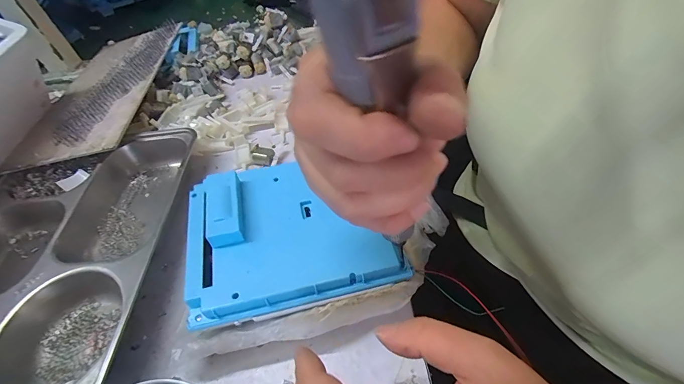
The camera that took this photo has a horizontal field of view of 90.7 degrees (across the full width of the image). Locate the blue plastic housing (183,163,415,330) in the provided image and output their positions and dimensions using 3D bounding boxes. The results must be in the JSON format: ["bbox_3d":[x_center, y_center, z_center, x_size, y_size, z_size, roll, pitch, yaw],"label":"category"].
[{"bbox_3d":[-0.043,0.025,0.264,0.152,0.029,0.119,-14,51,-4],"label":"blue plastic housing"}]

